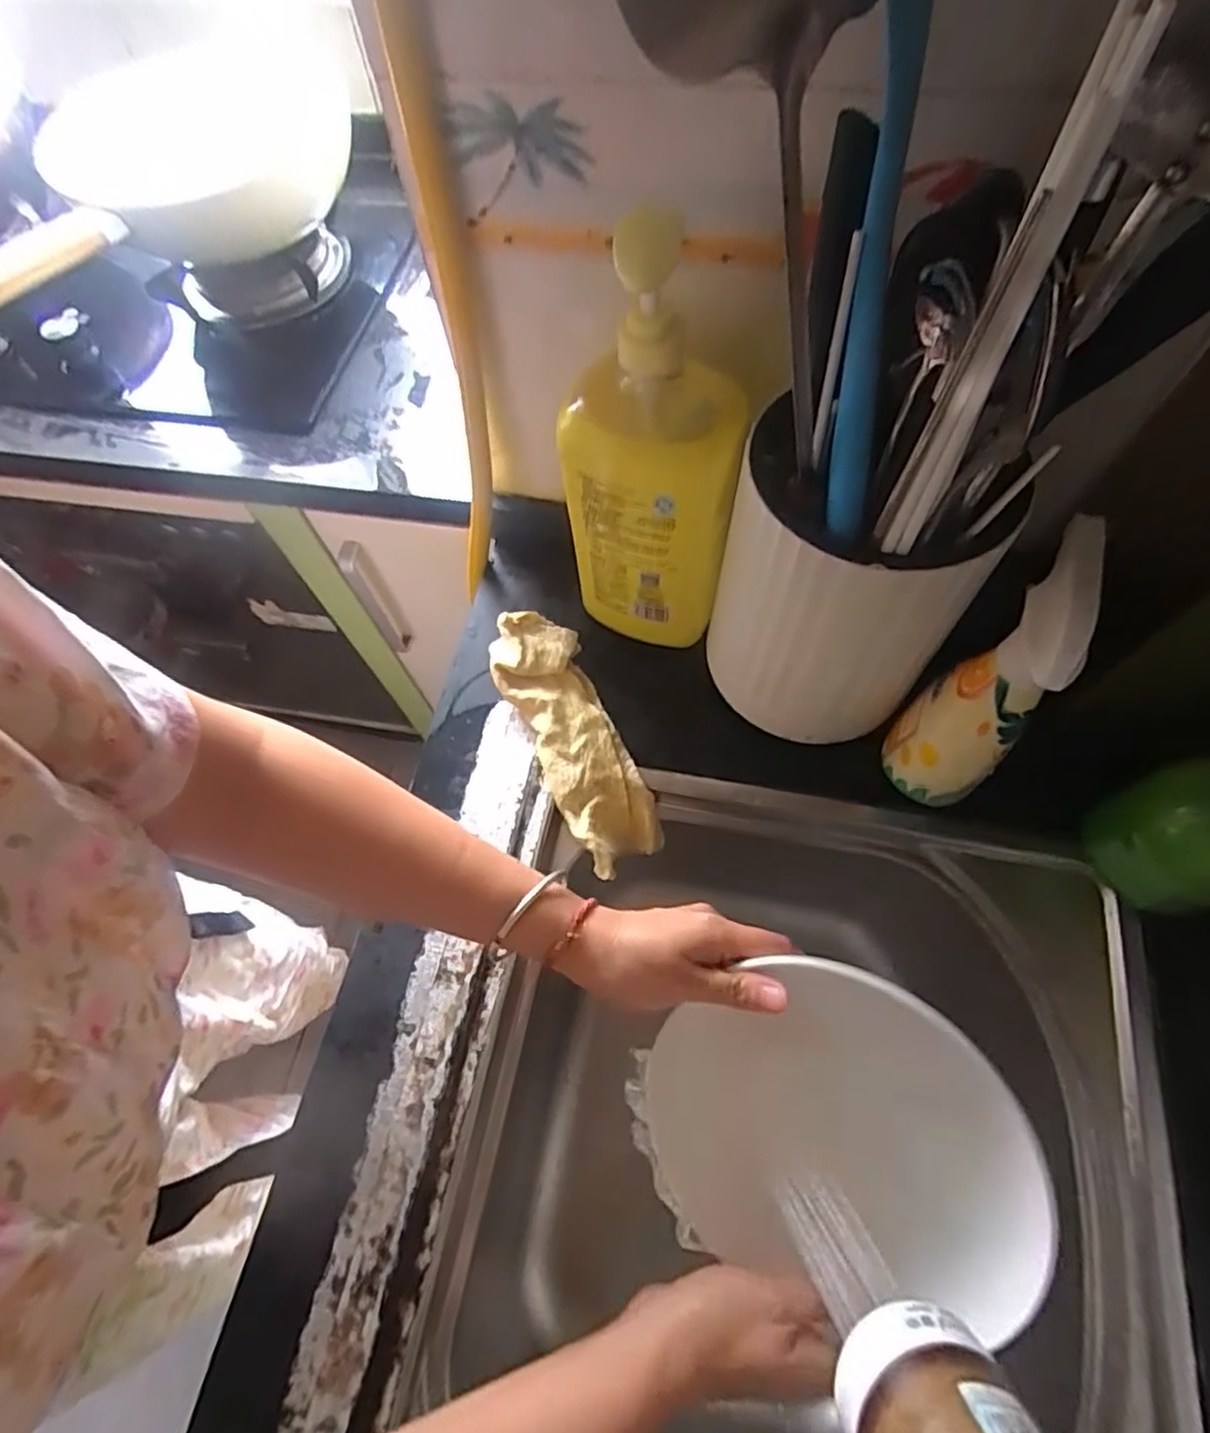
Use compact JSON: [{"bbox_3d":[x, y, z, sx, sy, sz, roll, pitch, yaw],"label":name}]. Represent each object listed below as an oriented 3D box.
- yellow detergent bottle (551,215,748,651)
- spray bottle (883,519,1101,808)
[{"bbox_3d":[0.027,-0.143,0.429,0.109,0.249,0.069,5,65,6],"label":"yellow detergent bottle"},{"bbox_3d":[0.231,-0.012,0.405,0.093,0.201,0.058,-42,69,-16],"label":"spray bottle"}]

